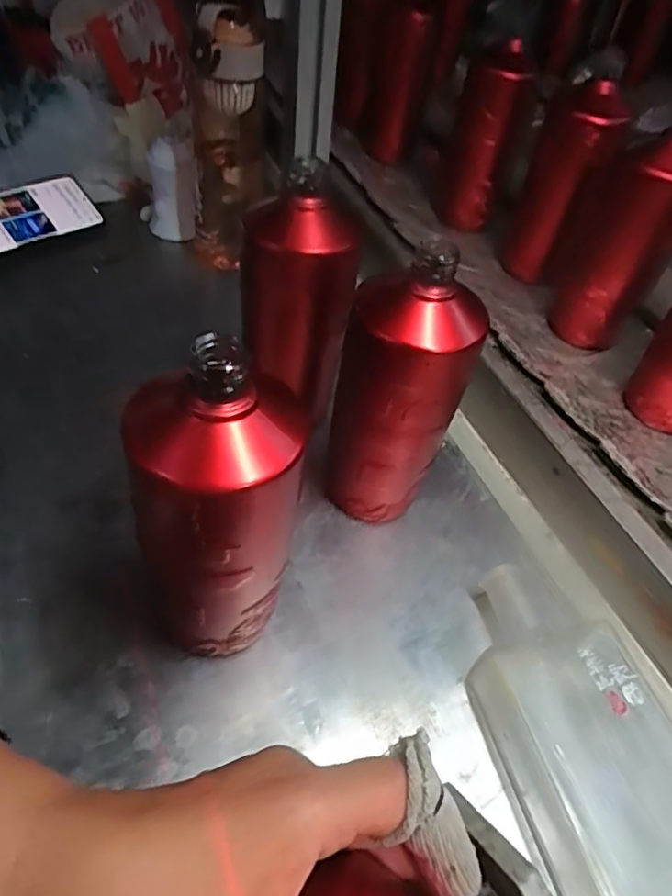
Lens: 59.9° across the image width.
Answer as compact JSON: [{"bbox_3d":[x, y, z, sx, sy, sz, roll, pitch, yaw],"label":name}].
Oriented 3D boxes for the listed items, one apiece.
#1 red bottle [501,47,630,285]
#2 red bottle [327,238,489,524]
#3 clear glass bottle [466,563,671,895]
[{"bbox_3d":[0.239,-0.280,0.619,0.082,0.184,0.072,18,51,11],"label":"red bottle"},{"bbox_3d":[0.039,-0.027,0.396,0.082,0.206,0.063,-20,54,-20],"label":"red bottle"},{"bbox_3d":[0.144,0.176,0.336,0.096,0.042,0.223,-13,52,-15],"label":"clear glass bottle"}]

